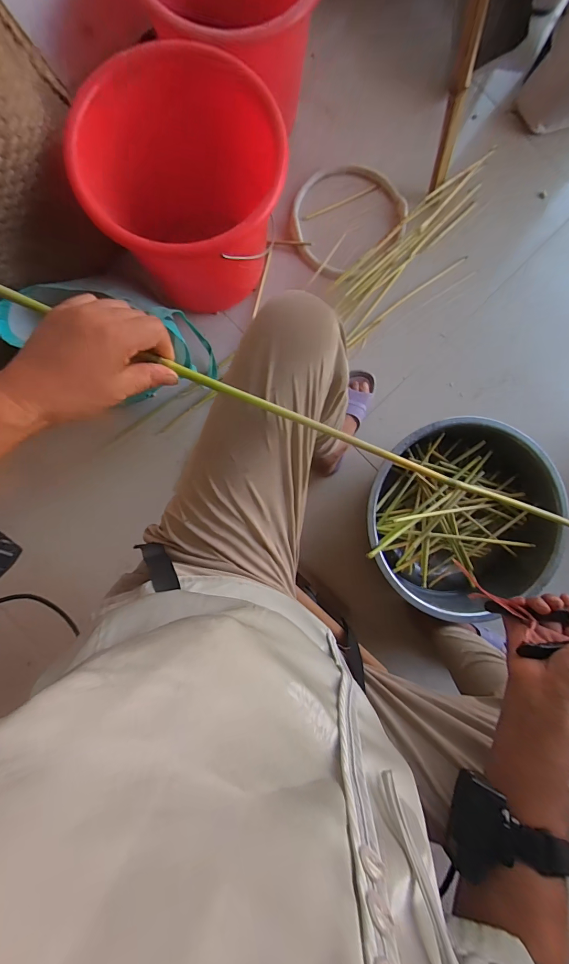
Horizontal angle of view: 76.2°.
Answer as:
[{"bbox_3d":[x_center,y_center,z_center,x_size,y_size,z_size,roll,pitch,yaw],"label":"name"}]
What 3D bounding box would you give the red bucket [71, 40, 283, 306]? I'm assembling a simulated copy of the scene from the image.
[{"bbox_3d":[-0.166,-0.517,0.671,0.323,0.248,0.297,0,90,-2],"label":"red bucket"}]

